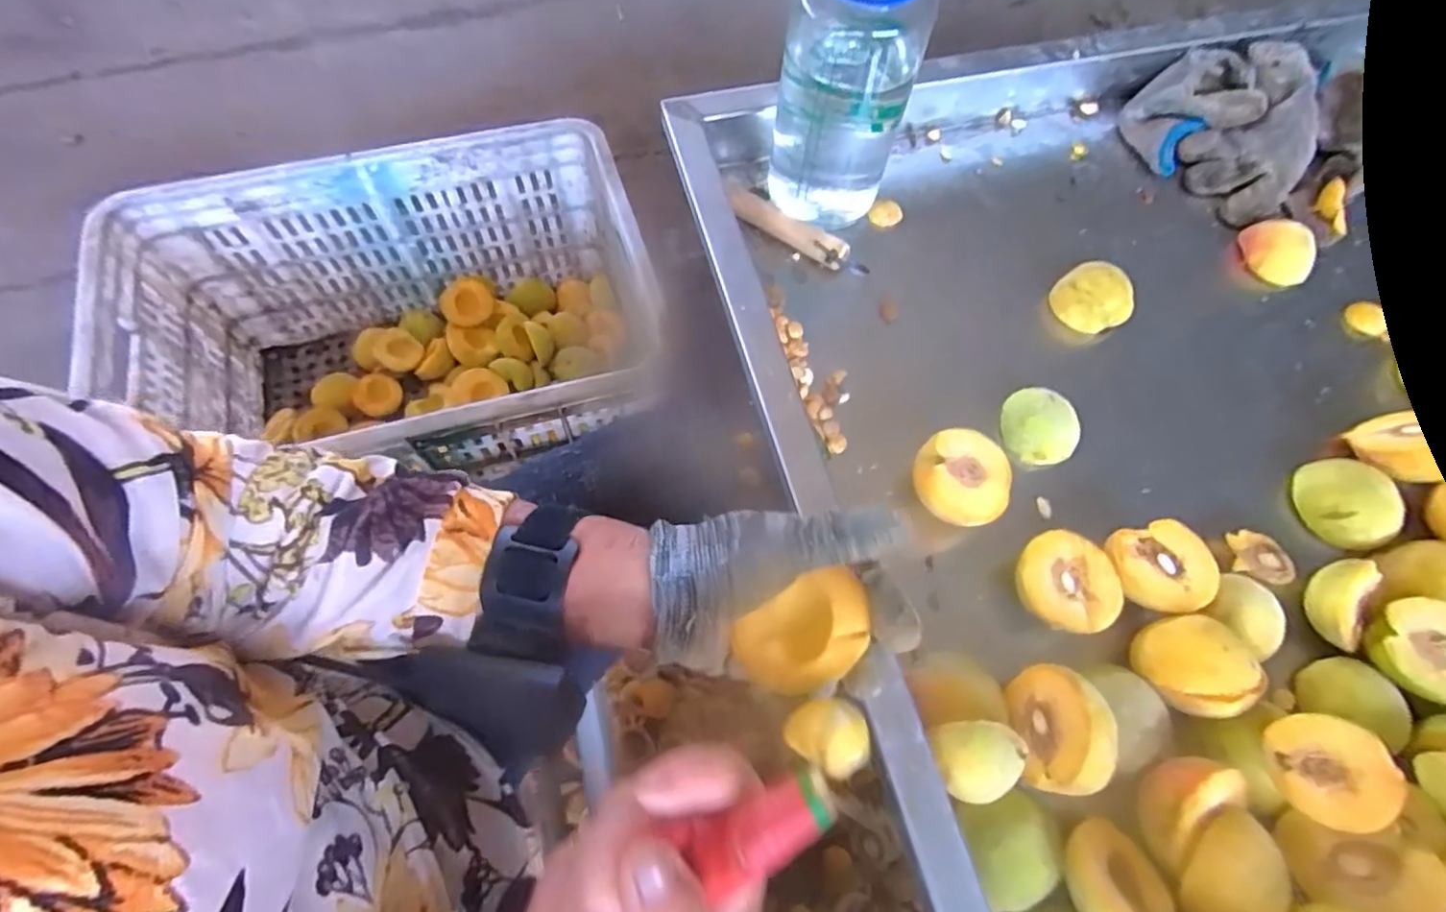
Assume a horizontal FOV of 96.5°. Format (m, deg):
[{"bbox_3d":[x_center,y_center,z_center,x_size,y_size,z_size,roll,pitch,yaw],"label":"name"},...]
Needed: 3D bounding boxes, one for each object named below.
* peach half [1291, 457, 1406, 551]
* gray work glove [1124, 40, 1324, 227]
[{"bbox_3d":[0.442,0.032,0.455,0.059,0.025,0.064,1,67,-3],"label":"peach half"},{"bbox_3d":[0.456,-0.302,0.570,0.153,0.059,0.155,-41,75,-18],"label":"gray work glove"}]

